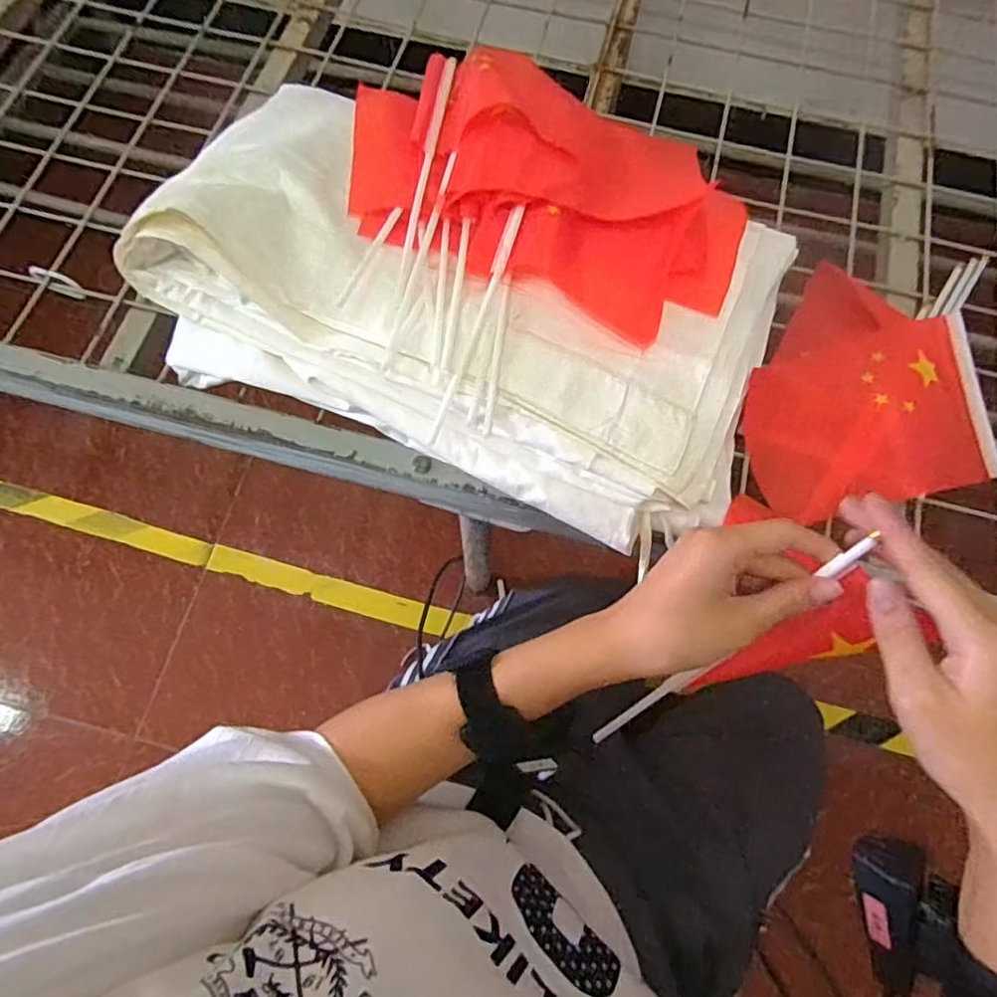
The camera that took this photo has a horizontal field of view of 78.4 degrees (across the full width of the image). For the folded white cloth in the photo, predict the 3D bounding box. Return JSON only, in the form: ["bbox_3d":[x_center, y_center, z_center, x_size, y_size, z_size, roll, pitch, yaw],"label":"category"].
[{"bbox_3d":[-0.018,-0.144,0.448,0.424,0.104,0.241,24,72,5],"label":"folded white cloth"}]

